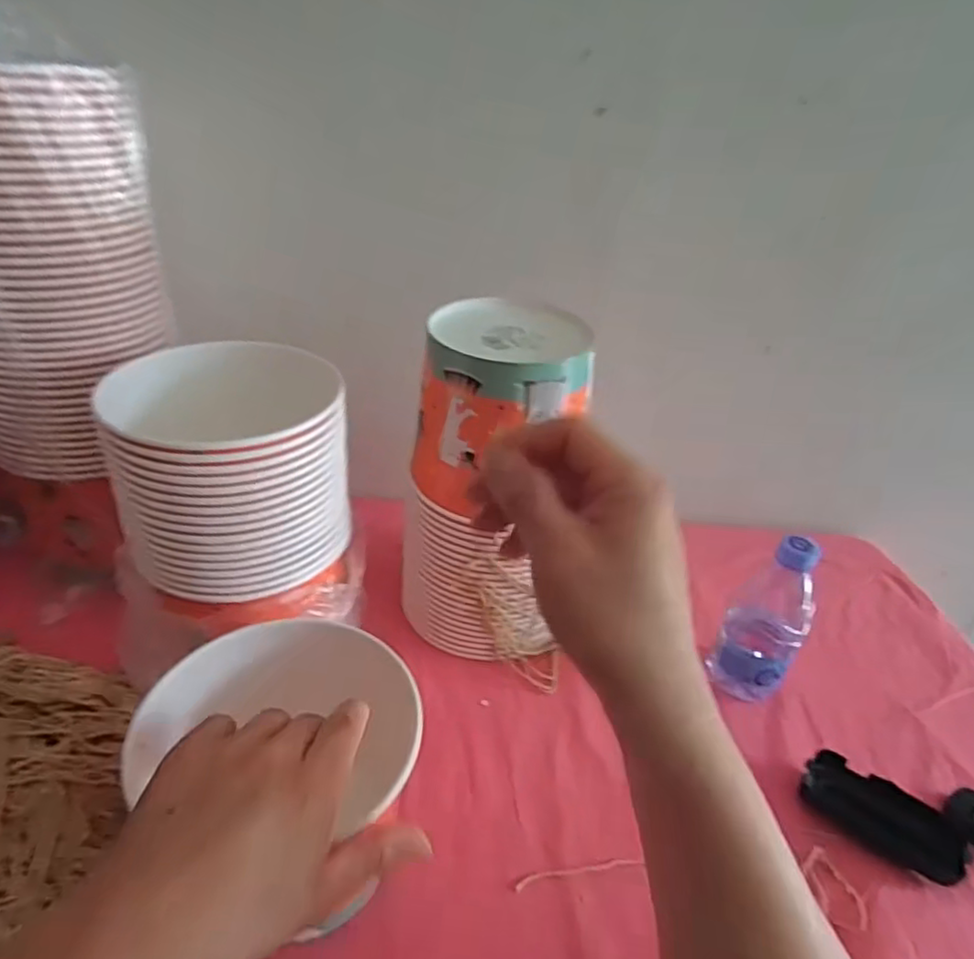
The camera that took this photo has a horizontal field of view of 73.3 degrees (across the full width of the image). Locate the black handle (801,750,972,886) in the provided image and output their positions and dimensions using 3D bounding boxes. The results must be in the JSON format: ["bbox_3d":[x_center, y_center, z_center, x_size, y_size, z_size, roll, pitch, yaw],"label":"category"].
[{"bbox_3d":[0.301,0.254,0.497,0.110,0.021,0.058,26,39,28],"label":"black handle"}]

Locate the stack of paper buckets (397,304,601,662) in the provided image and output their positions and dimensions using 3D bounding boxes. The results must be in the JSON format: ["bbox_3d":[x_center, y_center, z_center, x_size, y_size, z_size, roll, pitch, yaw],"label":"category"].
[{"bbox_3d":[0.005,0.017,0.567,0.131,0.289,0.124,18,36,18],"label":"stack of paper buckets"}]

